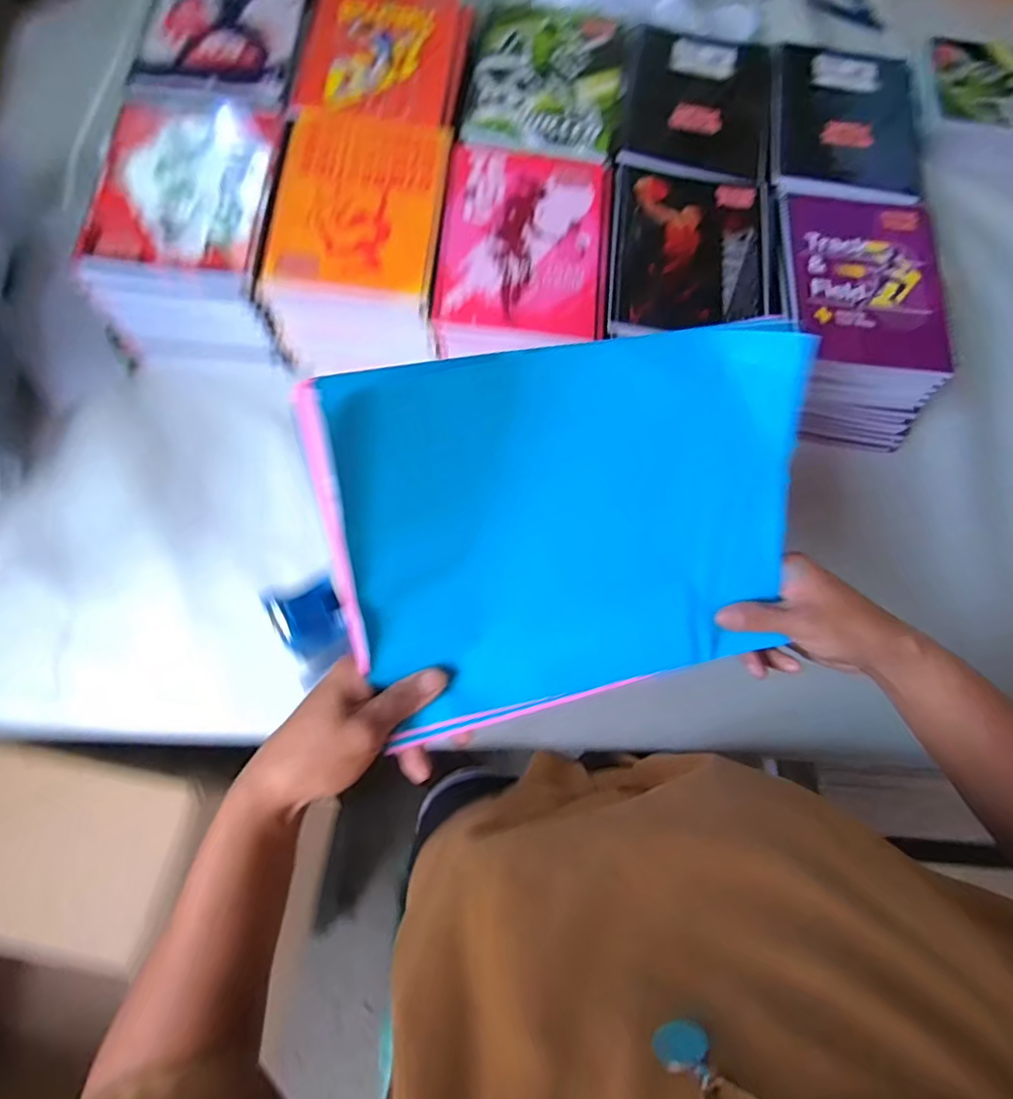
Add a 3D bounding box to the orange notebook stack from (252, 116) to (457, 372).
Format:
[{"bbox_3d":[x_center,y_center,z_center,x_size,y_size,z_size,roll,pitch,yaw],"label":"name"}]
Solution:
[{"bbox_3d":[-0.140,-0.302,0.565,0.156,0.094,0.217,5,75,-1],"label":"orange notebook stack"}]

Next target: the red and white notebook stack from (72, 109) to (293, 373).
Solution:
[{"bbox_3d":[-0.302,-0.308,0.560,0.165,0.102,0.219,2,75,-1],"label":"red and white notebook stack"}]

